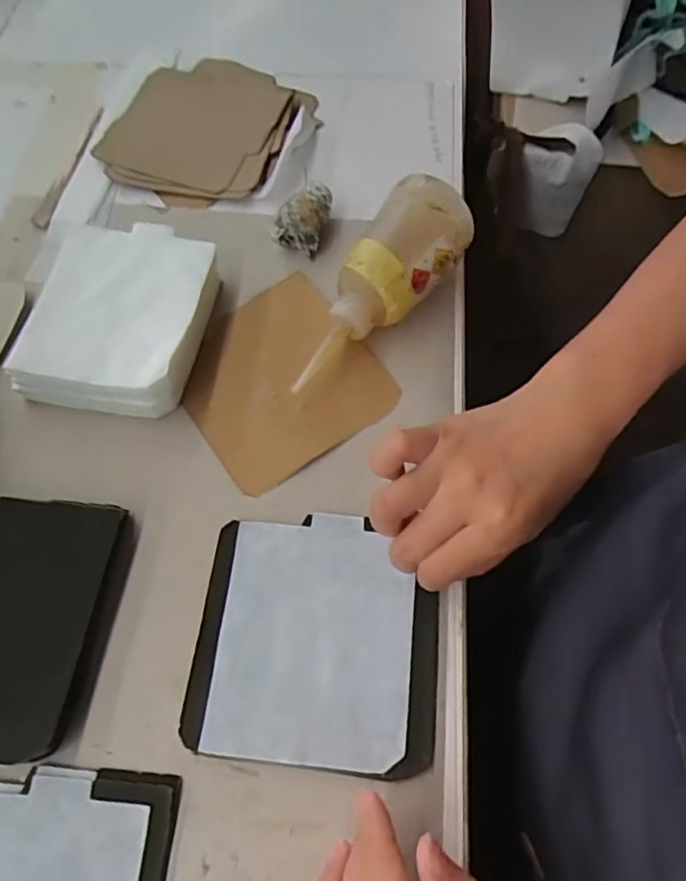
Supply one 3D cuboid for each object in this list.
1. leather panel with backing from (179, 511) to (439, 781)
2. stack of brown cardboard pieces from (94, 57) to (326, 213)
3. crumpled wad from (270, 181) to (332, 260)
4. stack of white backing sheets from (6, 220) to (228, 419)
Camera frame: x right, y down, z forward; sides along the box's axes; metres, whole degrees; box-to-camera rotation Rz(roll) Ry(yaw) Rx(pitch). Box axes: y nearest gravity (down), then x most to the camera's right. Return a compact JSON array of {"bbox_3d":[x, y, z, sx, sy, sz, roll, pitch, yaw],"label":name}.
[{"bbox_3d":[-0.014,0.109,0.335,0.132,0.007,0.132,6,64,4],"label":"leather panel with backing"},{"bbox_3d":[-0.117,-0.272,0.514,0.141,0.019,0.168,23,67,12],"label":"stack of brown cardboard pieces"},{"bbox_3d":[-0.030,-0.170,0.455,0.034,0.030,0.049,18,66,9],"label":"crumpled wad"},{"bbox_3d":[-0.149,-0.087,0.410,0.115,0.042,0.135,8,64,5],"label":"stack of white backing sheets"}]

